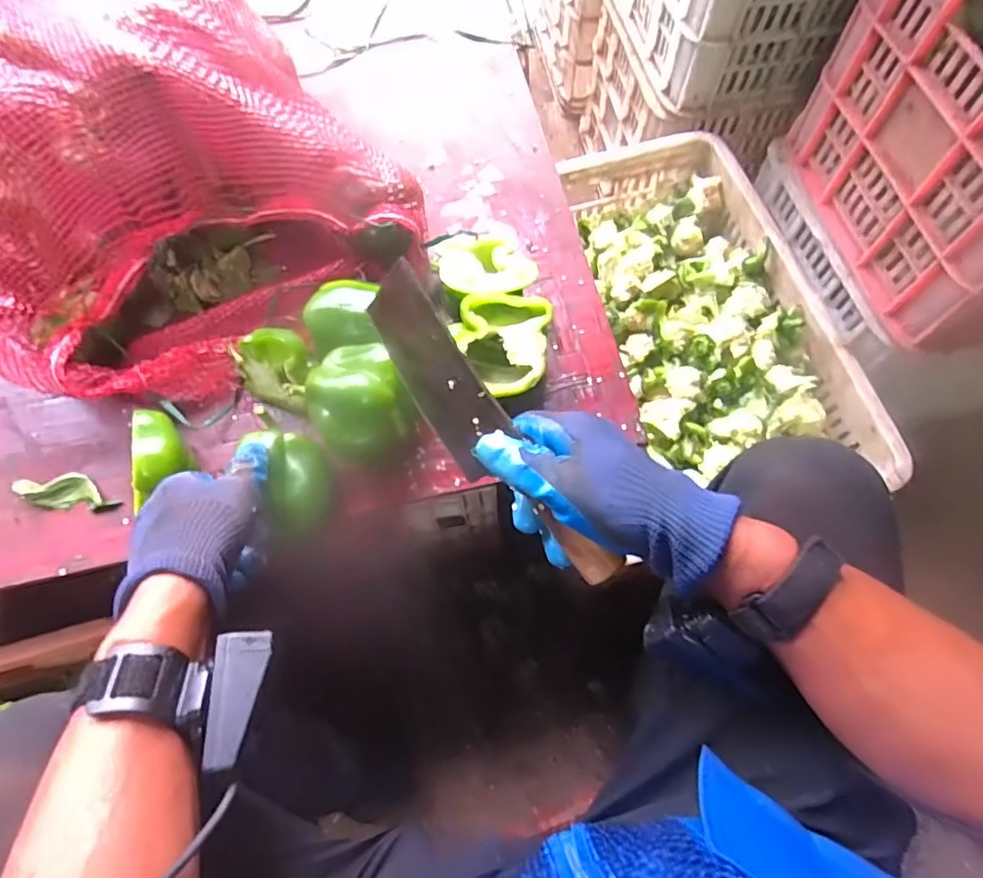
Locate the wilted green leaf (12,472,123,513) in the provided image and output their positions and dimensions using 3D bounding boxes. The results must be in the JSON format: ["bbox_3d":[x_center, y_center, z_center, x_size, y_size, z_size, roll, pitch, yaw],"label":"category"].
[{"bbox_3d":[-0.378,0.047,0.506,0.089,0.016,0.032,4,69,3],"label":"wilted green leaf"}]

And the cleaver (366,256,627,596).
[{"bbox_3d":[-0.004,-0.007,0.388,0.025,0.082,0.245,-30,80,-38],"label":"cleaver"}]

